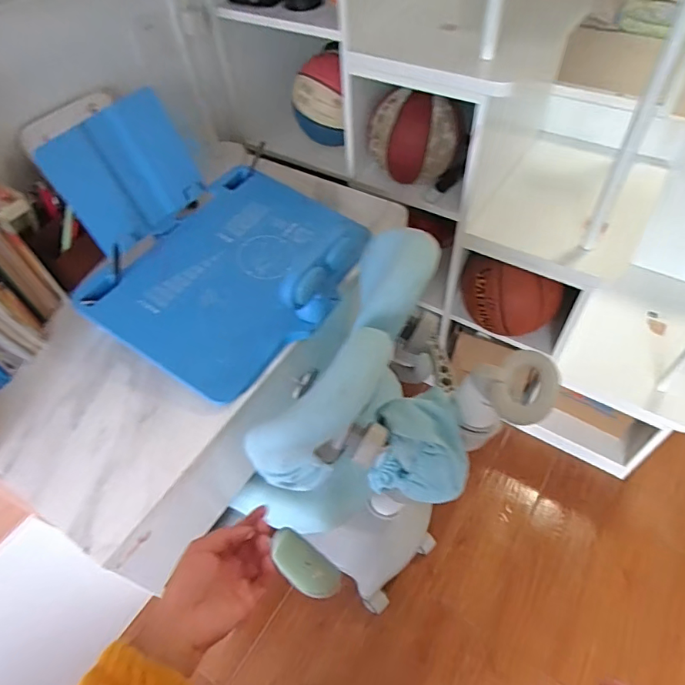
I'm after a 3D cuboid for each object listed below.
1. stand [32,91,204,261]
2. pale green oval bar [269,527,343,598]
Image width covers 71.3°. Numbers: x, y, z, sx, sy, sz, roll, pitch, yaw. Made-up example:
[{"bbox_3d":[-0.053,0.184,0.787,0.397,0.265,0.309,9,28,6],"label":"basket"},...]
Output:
[{"bbox_3d":[-0.368,-0.295,0.833,0.026,0.203,0.237,22,58,35],"label":"stand"},{"bbox_3d":[-0.054,0.371,0.777,0.025,0.201,0.061,1,45,43],"label":"pale green oval bar"}]

